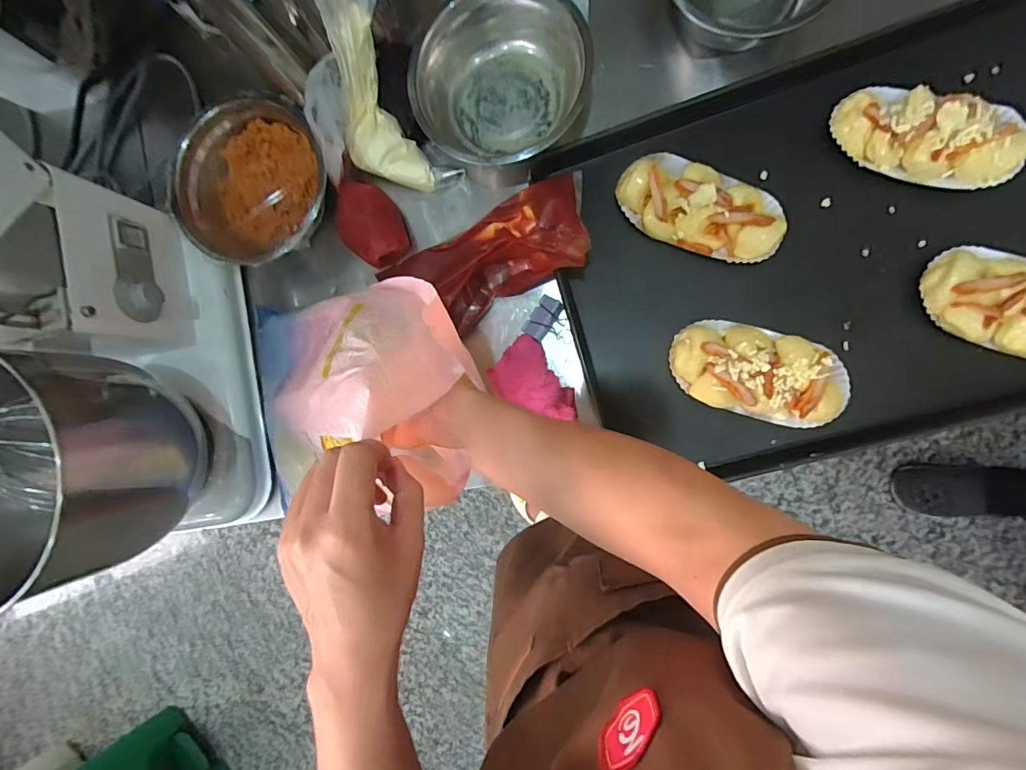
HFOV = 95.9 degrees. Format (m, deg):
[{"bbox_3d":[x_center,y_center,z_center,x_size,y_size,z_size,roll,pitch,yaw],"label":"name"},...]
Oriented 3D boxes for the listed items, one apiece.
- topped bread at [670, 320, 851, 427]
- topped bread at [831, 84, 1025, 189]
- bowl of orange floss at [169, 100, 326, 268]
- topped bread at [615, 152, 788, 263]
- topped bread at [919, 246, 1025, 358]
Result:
[{"bbox_3d":[0.251,-0.014,0.476,0.168,0.029,0.087,16,93,8],"label":"topped bread"},{"bbox_3d":[0.411,-0.249,0.457,0.173,0.038,0.085,15,93,9],"label":"topped bread"},{"bbox_3d":[-0.303,-0.236,0.575,0.173,0.088,0.184,0,90,9],"label":"bowl of orange floss"},{"bbox_3d":[0.198,-0.189,0.492,0.177,0.039,0.088,26,94,8],"label":"topped bread"},{"bbox_3d":[0.485,-0.078,0.445,0.166,0.037,0.094,17,93,8],"label":"topped bread"}]

